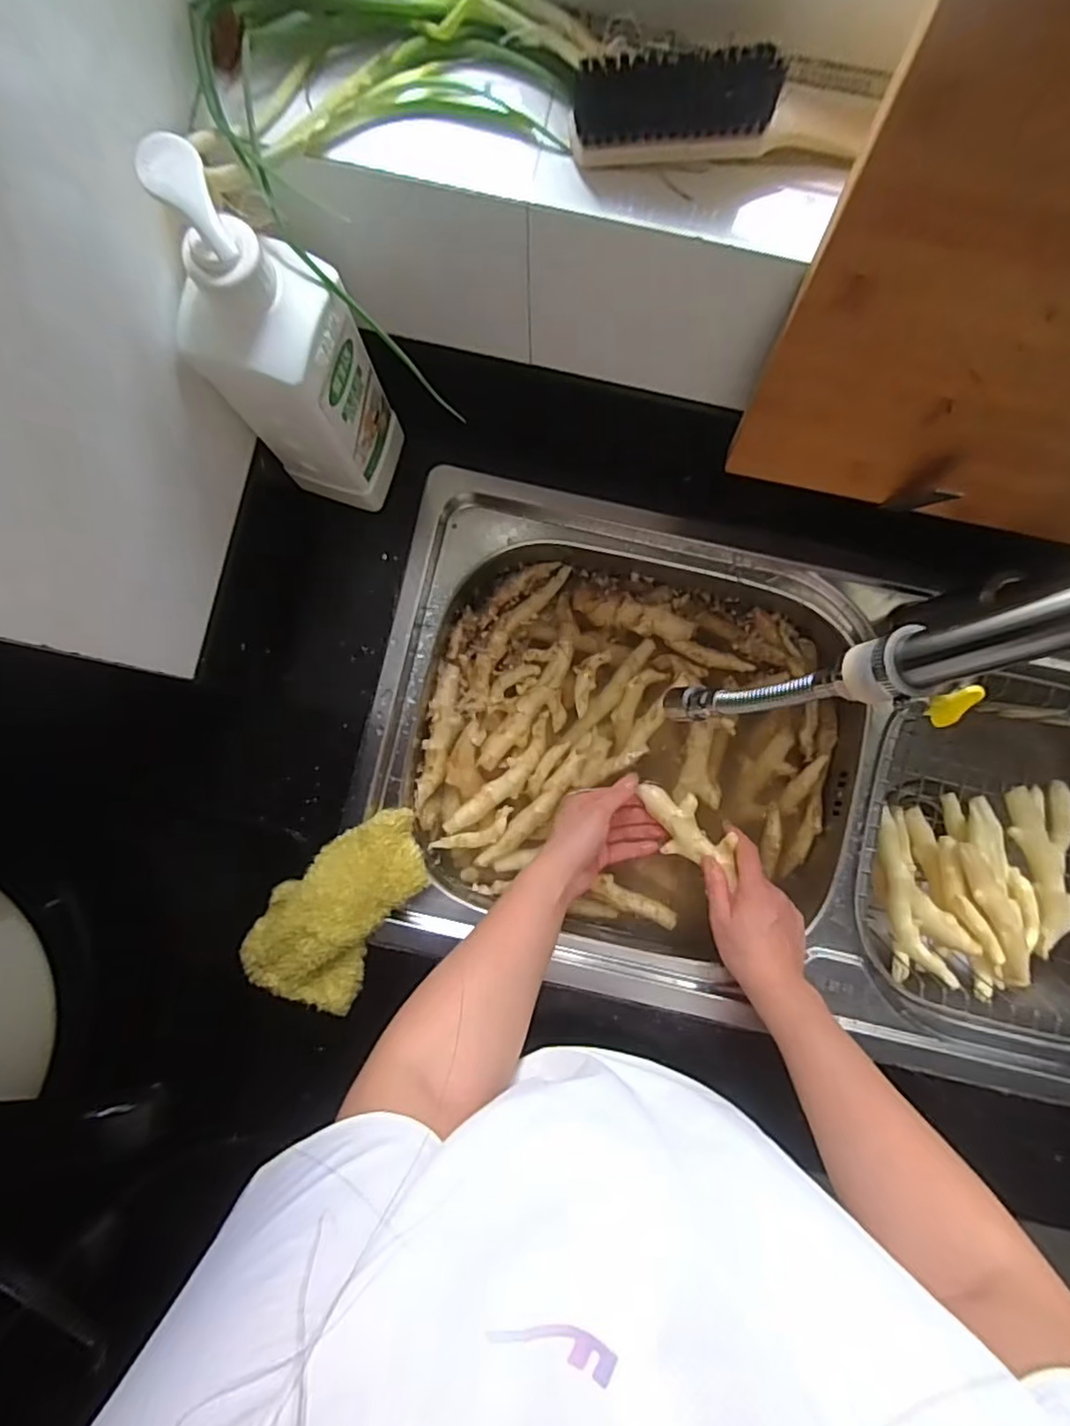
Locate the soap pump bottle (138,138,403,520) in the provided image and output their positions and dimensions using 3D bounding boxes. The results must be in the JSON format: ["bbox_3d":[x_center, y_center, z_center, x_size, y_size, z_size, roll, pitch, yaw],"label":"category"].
[{"bbox_3d":[-0.159,-0.226,0.413,0.075,0.275,0.076,19,87,1],"label":"soap pump bottle"}]

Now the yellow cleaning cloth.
[{"bbox_3d":[-0.157,0.156,0.526,0.095,0.039,0.164,32,87,1],"label":"yellow cleaning cloth"}]

